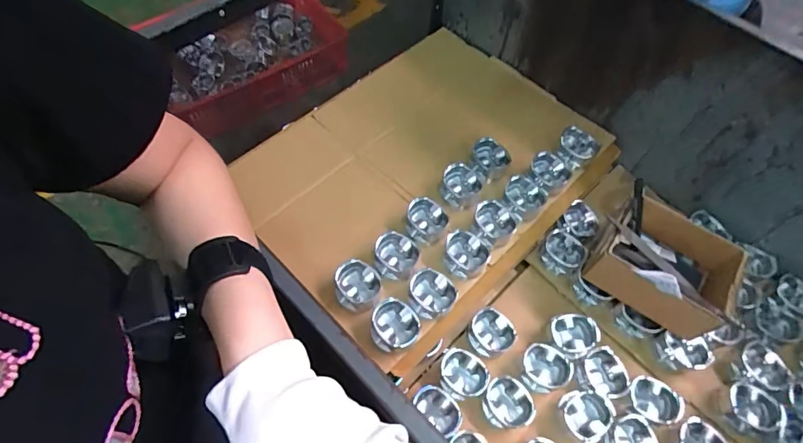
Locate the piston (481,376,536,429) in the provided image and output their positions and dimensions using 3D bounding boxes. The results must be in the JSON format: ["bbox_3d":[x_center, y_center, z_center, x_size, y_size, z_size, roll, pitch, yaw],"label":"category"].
[{"bbox_3d":[0.169,0.289,0.704,0.072,0.044,0.067,1,59,-2],"label":"piston"}]

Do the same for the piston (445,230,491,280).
[{"bbox_3d":[0.111,0.056,0.760,0.078,0.050,0.075,1,59,-2],"label":"piston"}]

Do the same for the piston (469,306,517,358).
[{"bbox_3d":[0.154,0.192,0.762,0.078,0.048,0.075,1,59,-2],"label":"piston"}]

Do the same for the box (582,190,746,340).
[{"bbox_3d":[0.438,0.071,0.743,0.200,0.104,0.151,33,63,15],"label":"box"}]

